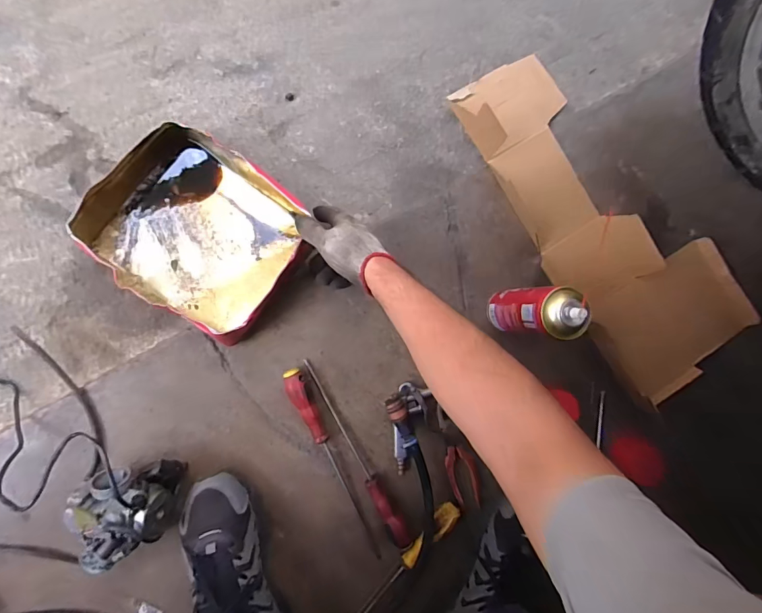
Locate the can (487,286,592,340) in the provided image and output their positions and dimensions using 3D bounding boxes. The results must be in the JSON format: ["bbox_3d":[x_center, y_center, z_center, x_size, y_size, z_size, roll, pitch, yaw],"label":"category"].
[{"bbox_3d":[0.206,0.009,0.547,0.066,0.188,0.065,2,90,-8],"label":"can"}]

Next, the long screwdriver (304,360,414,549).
[{"bbox_3d":[-0.034,0.217,0.589,0.025,0.029,0.306,-28,94,-7],"label":"long screwdriver"}]

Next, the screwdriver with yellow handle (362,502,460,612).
[{"bbox_3d":[0.031,0.399,0.612,0.030,0.035,0.252,35,98,-6],"label":"screwdriver with yellow handle"}]

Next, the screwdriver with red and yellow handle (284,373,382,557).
[{"bbox_3d":[-0.069,0.237,0.582,0.027,0.034,0.314,-23,93,-7],"label":"screwdriver with red and yellow handle"}]

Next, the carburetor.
[{"bbox_3d":[-0.320,0.252,0.516,0.125,0.100,0.102,-16,92,-7],"label":"carburetor"}]

